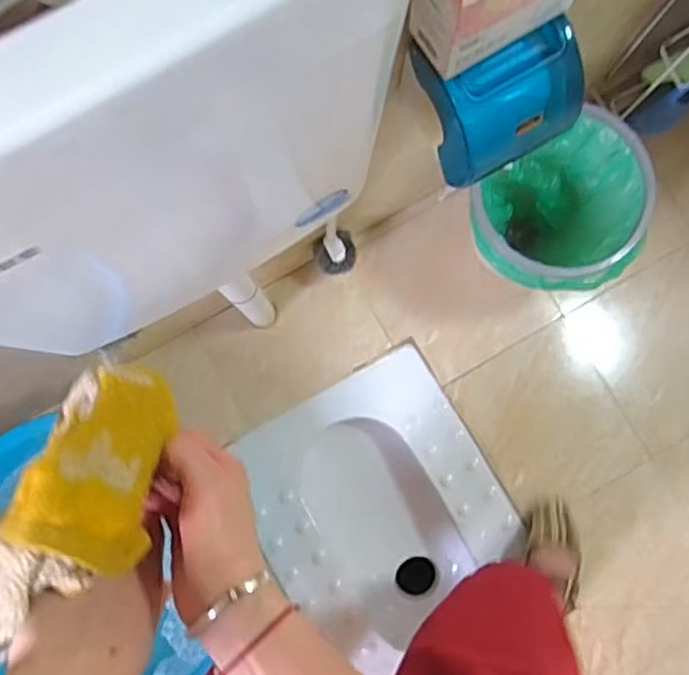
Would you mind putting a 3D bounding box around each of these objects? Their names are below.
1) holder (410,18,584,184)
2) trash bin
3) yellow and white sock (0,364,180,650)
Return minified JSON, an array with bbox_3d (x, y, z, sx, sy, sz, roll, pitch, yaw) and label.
[{"bbox_3d":[0.153,-0.235,0.652,0.147,0.107,0.110,-24,83,-4],"label":"holder"},{"bbox_3d":[0.332,-0.172,1.083,0.250,0.275,0.223,-35,84,-6],"label":"trash bin"},{"bbox_3d":[-0.145,0.093,0.360,0.080,0.096,0.160,25,86,4],"label":"yellow and white sock"}]

